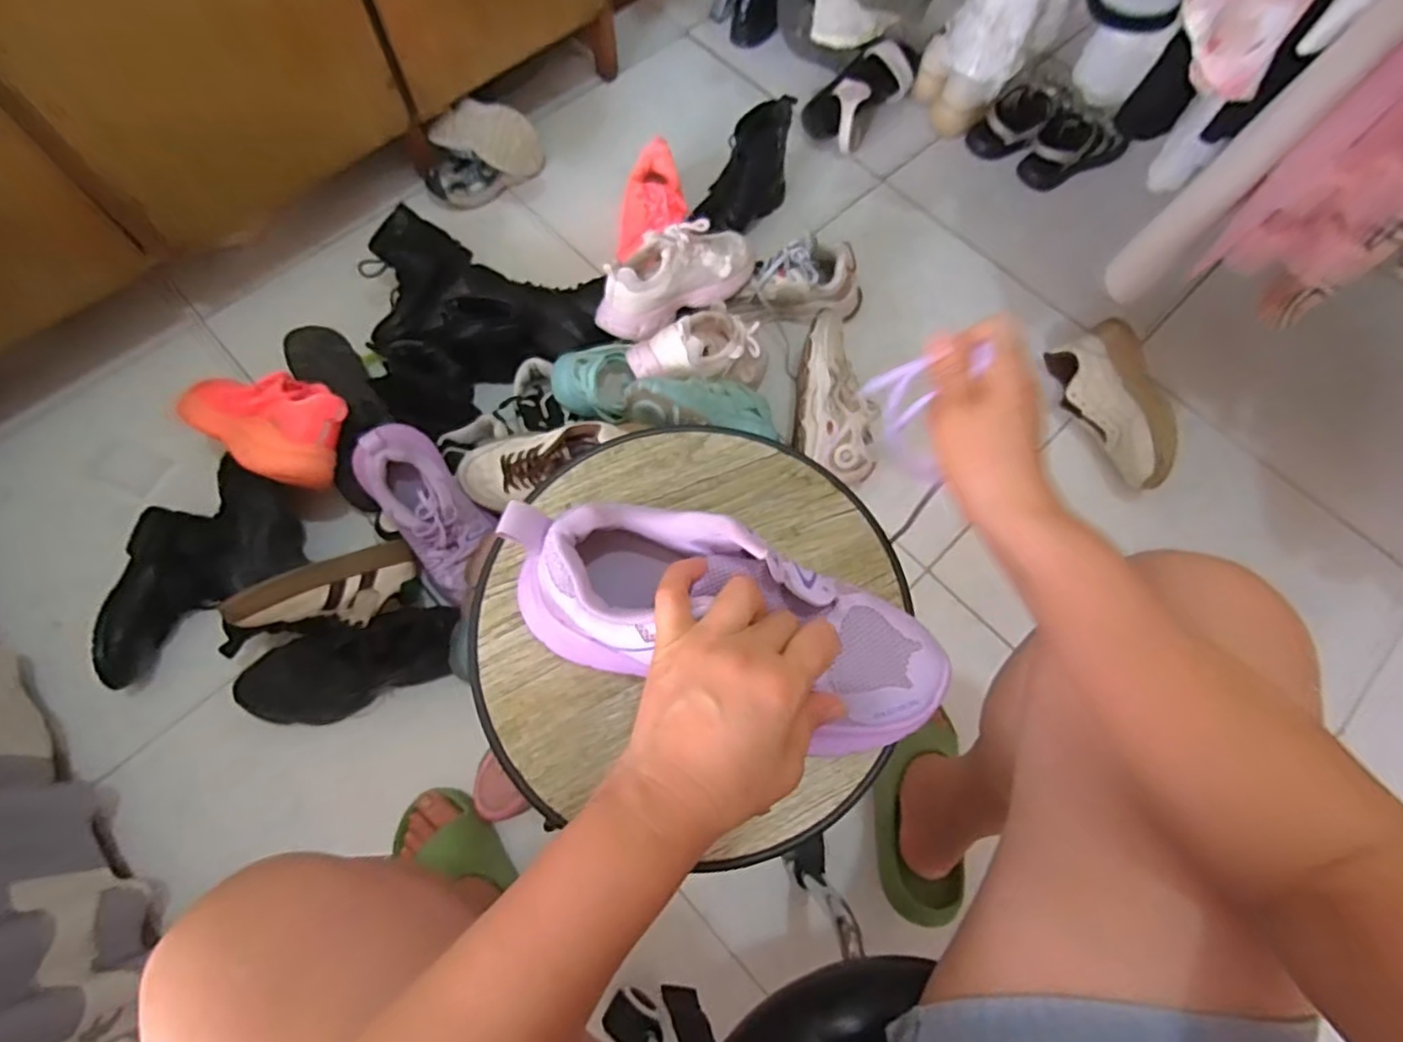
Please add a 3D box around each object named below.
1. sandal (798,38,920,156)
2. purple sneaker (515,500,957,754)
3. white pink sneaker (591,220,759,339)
[{"bbox_3d":[0.276,-0.739,1.133,0.101,0.091,0.210,39,72,12],"label":"sandal"},{"bbox_3d":[0.014,0.058,0.366,0.244,0.089,0.081,21,69,-2],"label":"purple sneaker"},{"bbox_3d":[-0.031,-0.334,0.881,0.245,0.084,0.095,-30,73,-13],"label":"white pink sneaker"}]

